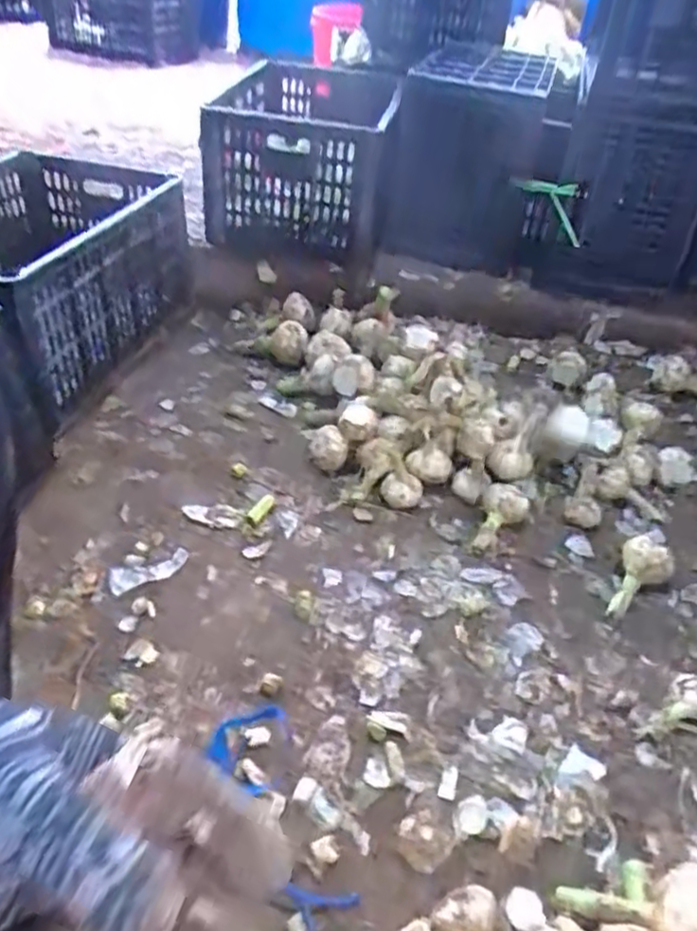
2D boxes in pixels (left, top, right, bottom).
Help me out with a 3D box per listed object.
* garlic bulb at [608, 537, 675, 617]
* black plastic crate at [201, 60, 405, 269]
[{"bbox_3d":[0.327,0.127,0.777,0.058,0.045,0.107,31,47,24],"label":"garlic bulb"},{"bbox_3d":[-0.079,-0.557,1.228,0.285,0.226,0.405,9,41,3],"label":"black plastic crate"}]

